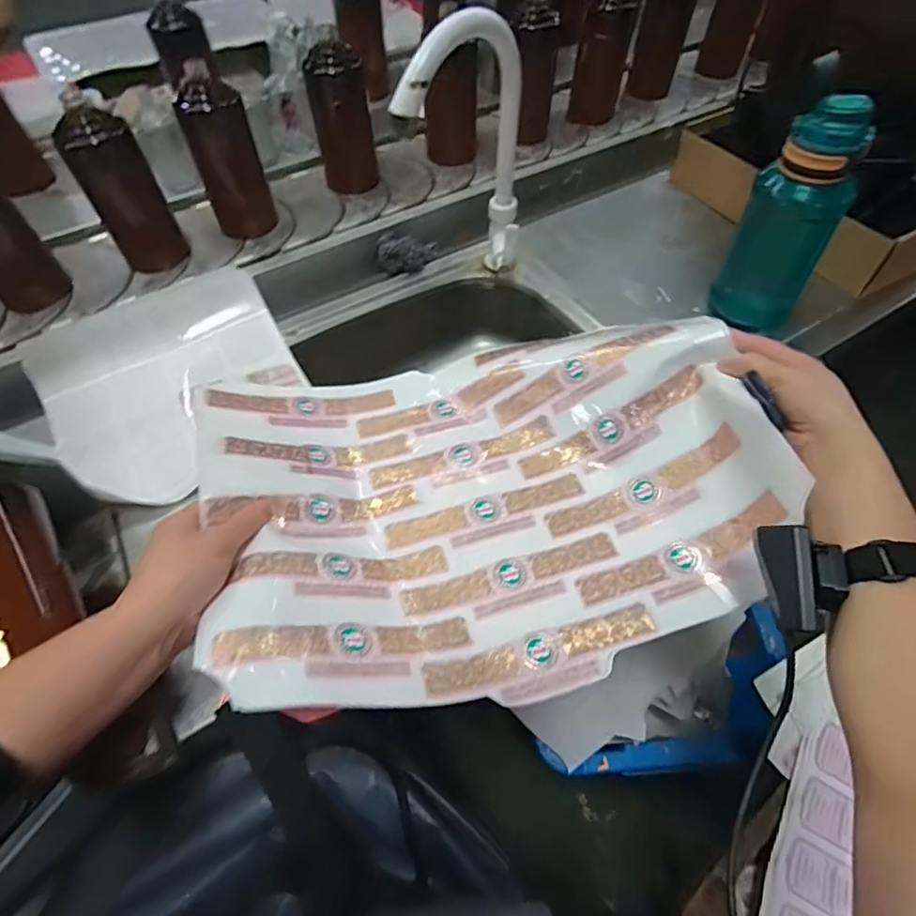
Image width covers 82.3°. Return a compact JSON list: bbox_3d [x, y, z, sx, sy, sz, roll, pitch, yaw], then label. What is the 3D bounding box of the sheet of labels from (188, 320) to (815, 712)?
[{"bbox_3d":[0.015,0.023,0.458,0.450,0.119,0.331,-6,58,-4],"label":"sheet of labels"}]

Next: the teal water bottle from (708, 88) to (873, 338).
[{"bbox_3d":[0.358,-0.248,0.574,0.077,0.229,0.078,-6,58,-5],"label":"teal water bottle"}]

